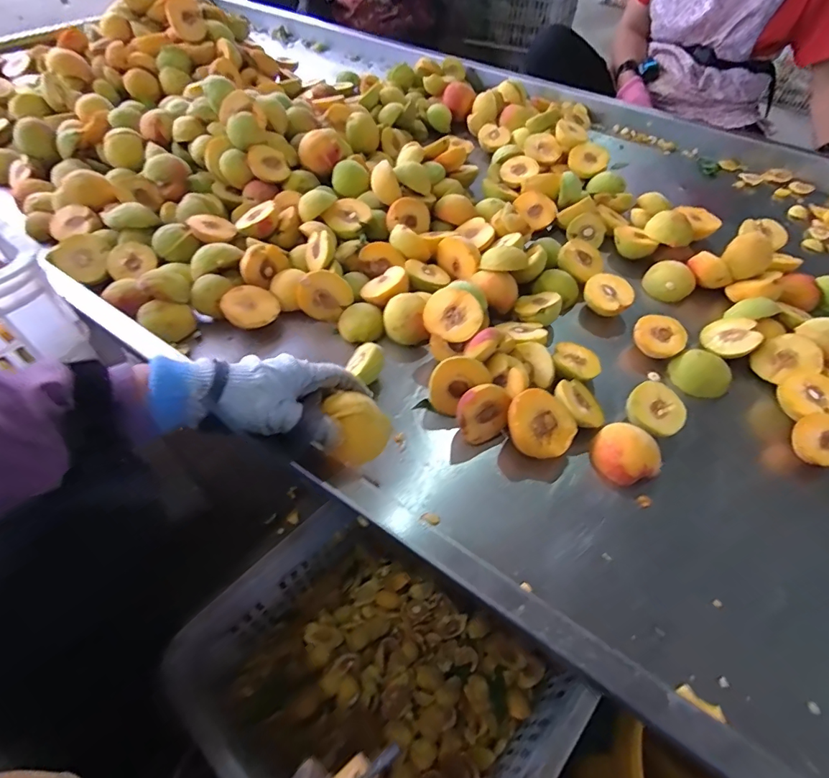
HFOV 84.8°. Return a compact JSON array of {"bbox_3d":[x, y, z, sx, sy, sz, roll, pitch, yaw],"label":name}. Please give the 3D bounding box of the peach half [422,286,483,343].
[{"bbox_3d":[0.048,-0.085,0.546,0.070,0.030,0.063,23,80,16],"label":"peach half"}]

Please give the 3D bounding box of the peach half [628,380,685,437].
[{"bbox_3d":[0.269,0.026,0.508,0.059,0.033,0.059,1,53,-1],"label":"peach half"}]

